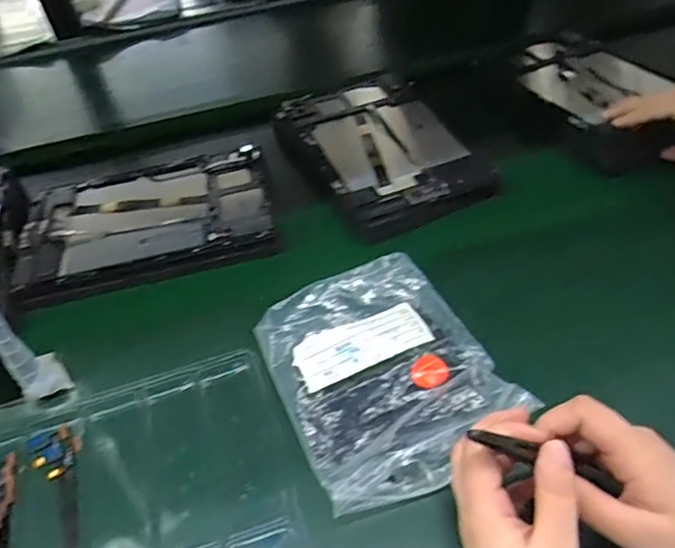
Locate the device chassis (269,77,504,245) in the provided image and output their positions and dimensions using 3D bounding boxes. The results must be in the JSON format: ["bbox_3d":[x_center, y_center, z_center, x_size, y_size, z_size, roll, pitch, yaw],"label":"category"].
[{"bbox_3d":[0.041,-0.146,0.589,0.160,0.019,0.253,-21,51,-12],"label":"device chassis"}]

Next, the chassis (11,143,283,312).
[{"bbox_3d":[-0.185,-0.057,0.551,0.240,0.024,0.149,-14,52,-5],"label":"chassis"}]

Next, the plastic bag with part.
[{"bbox_3d":[0.031,0.067,0.403,0.143,0.029,0.171,-23,47,-12],"label":"plastic bag with part"}]

